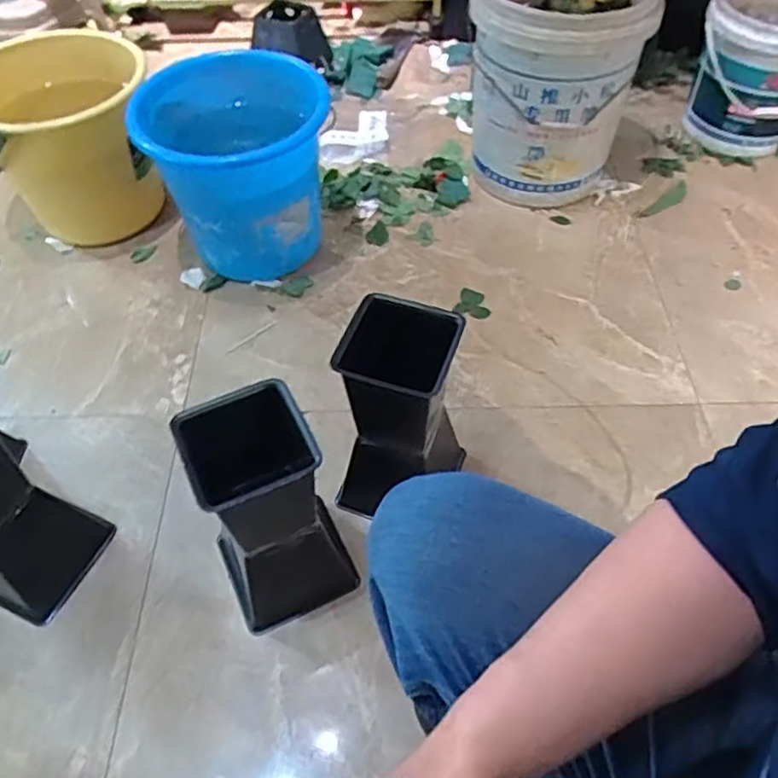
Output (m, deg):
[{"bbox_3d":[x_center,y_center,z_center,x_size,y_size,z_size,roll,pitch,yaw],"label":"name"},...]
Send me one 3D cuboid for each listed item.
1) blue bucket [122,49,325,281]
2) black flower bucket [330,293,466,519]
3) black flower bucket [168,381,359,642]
[{"bbox_3d":[-0.246,-0.377,1.124,0.279,0.261,0.300,0,53,0],"label":"blue bucket"},{"bbox_3d":[0.015,0.044,0.815,0.137,0.298,0.126,15,55,12],"label":"black flower bucket"},{"bbox_3d":[-0.137,0.145,0.744,0.137,0.291,0.143,-21,56,-14],"label":"black flower bucket"}]

